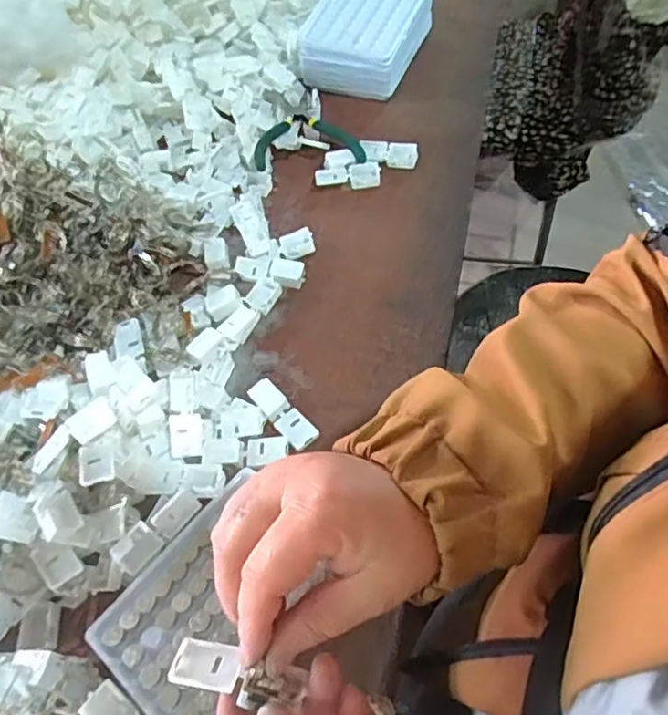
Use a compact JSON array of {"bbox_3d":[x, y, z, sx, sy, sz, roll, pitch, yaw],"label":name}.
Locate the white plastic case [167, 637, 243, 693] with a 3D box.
[{"bbox_3d":[-0.053,0.127,0.253,0.028,0.011,0.018,6,56,9],"label":"white plastic case"}]

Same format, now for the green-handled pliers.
[{"bbox_3d":[-0.027,-0.196,0.540,0.095,0.021,0.080,-14,55,-4],"label":"green-handled pliers"}]

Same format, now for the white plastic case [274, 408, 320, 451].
[{"bbox_3d":[-0.025,0.047,0.404,0.019,0.004,0.028,-38,60,-19],"label":"white plastic case"}]

